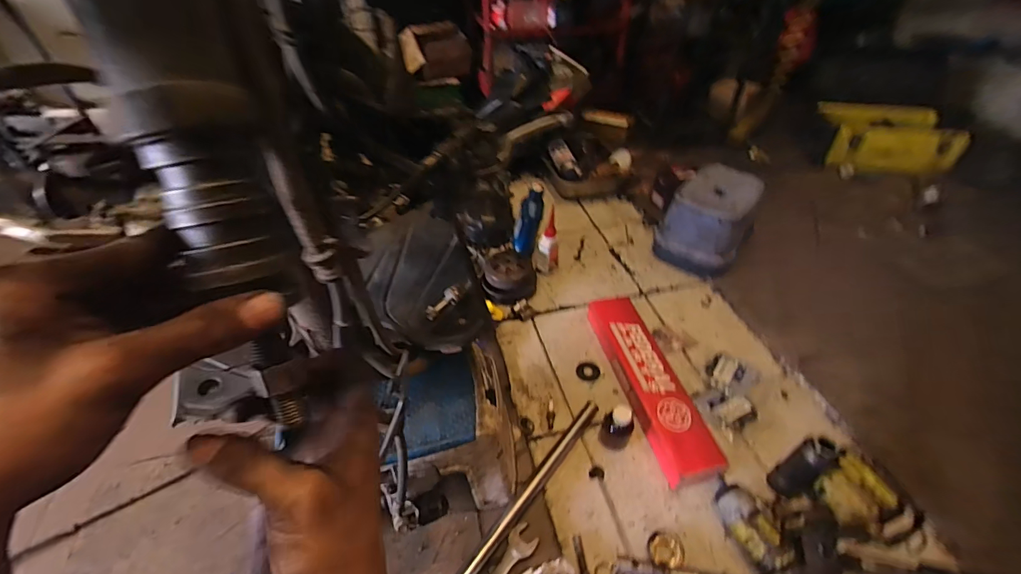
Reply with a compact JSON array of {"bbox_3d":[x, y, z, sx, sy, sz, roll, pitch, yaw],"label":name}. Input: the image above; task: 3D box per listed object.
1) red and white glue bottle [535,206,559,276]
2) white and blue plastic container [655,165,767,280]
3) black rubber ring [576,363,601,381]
[{"bbox_3d":[0.098,-0.107,1.108,0.057,0.167,0.047,4,44,3],"label":"red and white glue bottle"},{"bbox_3d":[0.540,-0.178,1.172,0.196,0.195,0.267,30,51,27],"label":"white and blue plastic container"},{"bbox_3d":[0.166,0.179,0.923,0.047,0.005,0.051,1,44,-1],"label":"black rubber ring"}]

